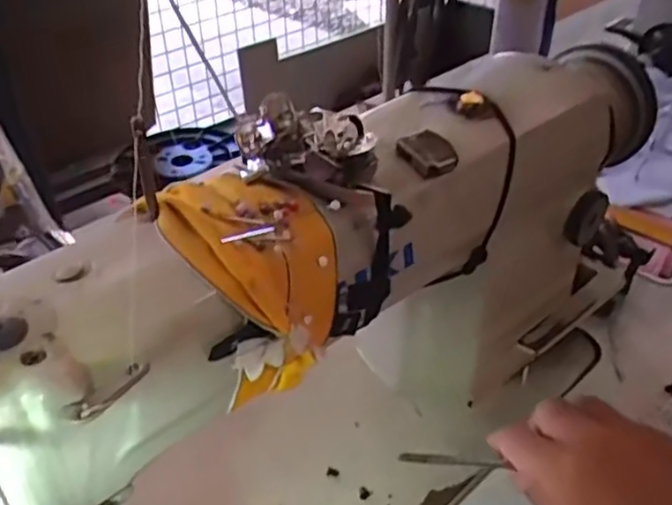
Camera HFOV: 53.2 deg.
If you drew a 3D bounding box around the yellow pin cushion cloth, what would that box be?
[{"bbox_3d":[-0.036,0.007,0.295,0.064,0.054,0.094,-21,44,-23],"label":"yellow pin cushion cloth"}]

